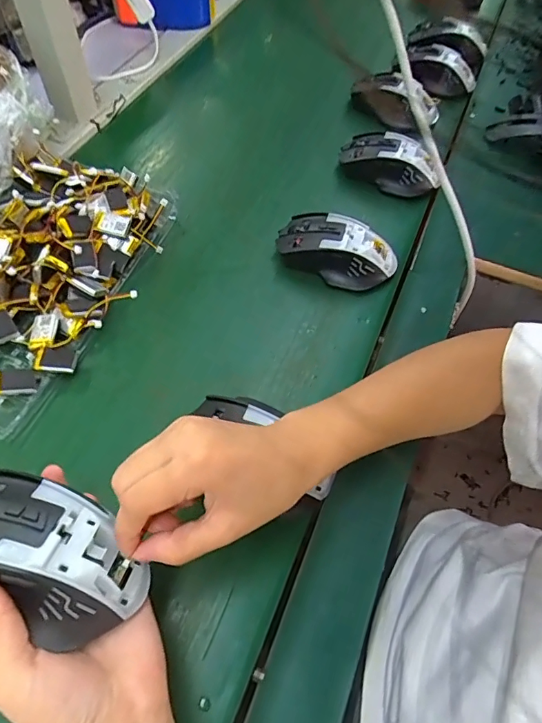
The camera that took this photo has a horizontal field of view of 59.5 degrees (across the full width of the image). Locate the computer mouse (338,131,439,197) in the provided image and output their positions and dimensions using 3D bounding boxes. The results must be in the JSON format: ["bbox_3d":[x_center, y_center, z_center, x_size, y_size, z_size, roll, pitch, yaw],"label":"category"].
[{"bbox_3d":[0.129,-0.217,0.514,0.107,0.034,0.056,22,60,11],"label":"computer mouse"}]

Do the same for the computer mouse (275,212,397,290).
[{"bbox_3d":[0.062,-0.106,0.450,0.111,0.038,0.058,18,59,9],"label":"computer mouse"}]

